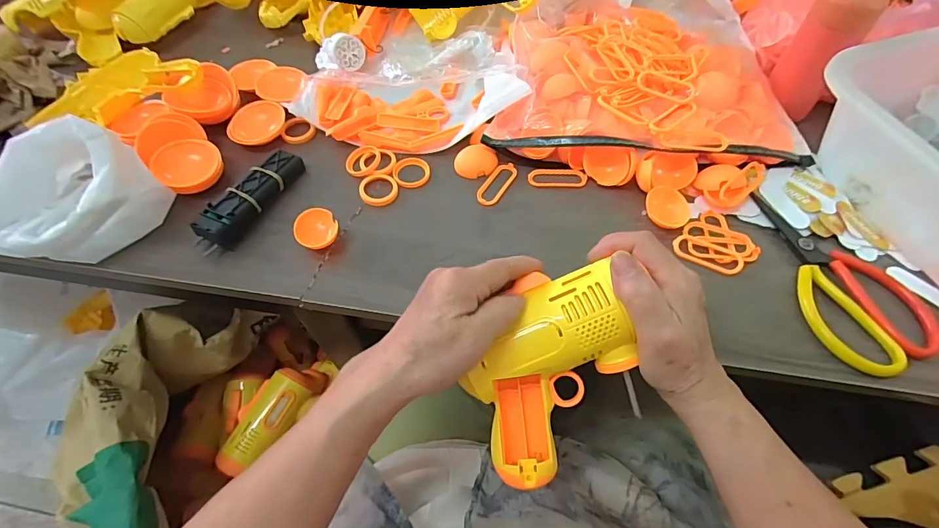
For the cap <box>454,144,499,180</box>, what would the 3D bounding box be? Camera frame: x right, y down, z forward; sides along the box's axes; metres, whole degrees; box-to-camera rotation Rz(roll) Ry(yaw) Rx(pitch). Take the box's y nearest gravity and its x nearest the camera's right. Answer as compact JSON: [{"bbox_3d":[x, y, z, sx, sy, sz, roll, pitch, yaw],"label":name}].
[{"bbox_3d":[0.007,-0.101,0.421,0.042,0.012,0.032,-17,58,-9],"label":"cap"}]

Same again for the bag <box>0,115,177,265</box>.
[{"bbox_3d":[-0.327,-0.054,0.355,0.108,0.077,0.110,10,58,8],"label":"bag"}]

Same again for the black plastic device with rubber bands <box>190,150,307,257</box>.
[{"bbox_3d":[-0.198,-0.060,0.389,0.030,0.029,0.116,20,60,14],"label":"black plastic device with rubber bands"}]

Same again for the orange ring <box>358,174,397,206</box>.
[{"bbox_3d":[-0.085,-0.070,0.404,0.034,0.005,0.036,-1,57,1],"label":"orange ring"}]

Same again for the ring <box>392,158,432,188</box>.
[{"bbox_3d":[-0.056,-0.089,0.418,0.035,0.004,0.036,-1,57,1],"label":"ring"}]

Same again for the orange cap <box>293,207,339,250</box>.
[{"bbox_3d":[-0.129,-0.028,0.370,0.035,0.019,0.040,-27,60,-15],"label":"orange cap"}]

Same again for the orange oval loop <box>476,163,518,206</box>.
[{"bbox_3d":[0.027,-0.076,0.410,0.022,0.005,0.057,27,62,18],"label":"orange oval loop"}]

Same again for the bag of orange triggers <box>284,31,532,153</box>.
[{"bbox_3d":[-0.070,-0.198,0.470,0.234,0.040,0.196,-16,58,-9],"label":"bag of orange triggers"}]

